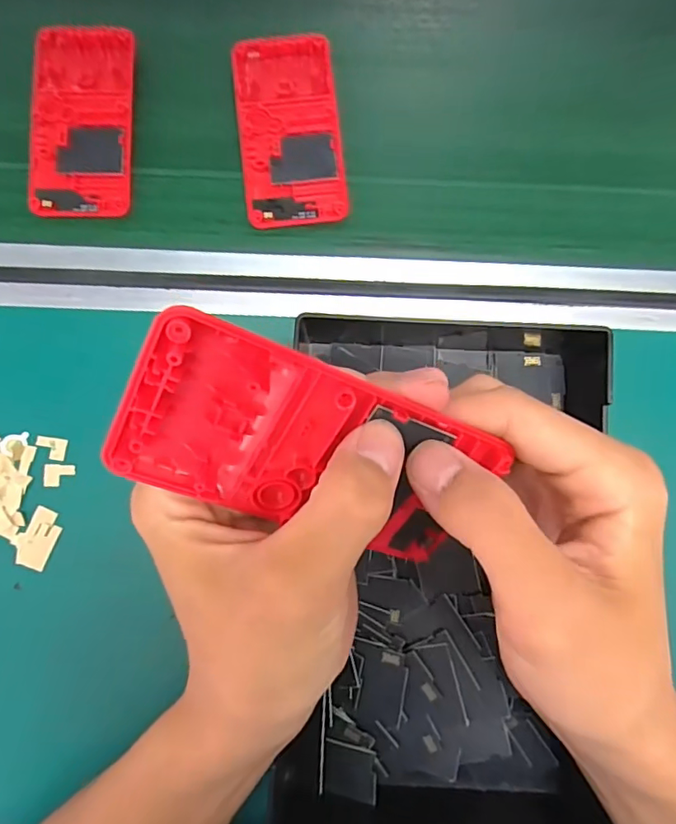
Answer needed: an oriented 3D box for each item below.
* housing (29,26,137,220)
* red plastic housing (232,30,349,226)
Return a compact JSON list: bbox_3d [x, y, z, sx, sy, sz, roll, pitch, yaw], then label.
[{"bbox_3d":[-0.161,-0.182,0.330,0.062,0.011,0.119,1,83,-1],"label":"housing"},{"bbox_3d":[-0.030,-0.177,0.332,0.061,0.012,0.121,-6,83,-2],"label":"red plastic housing"}]

